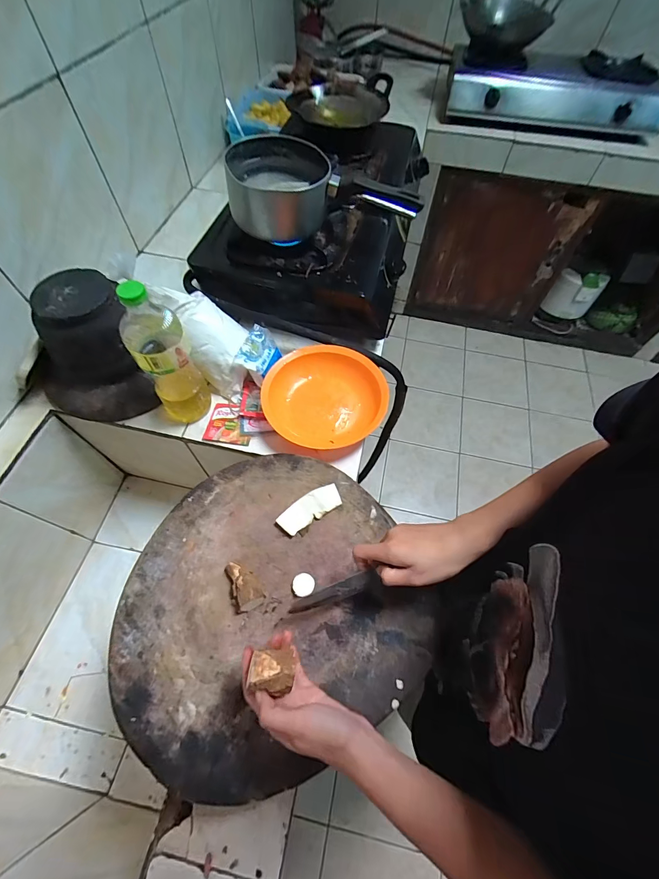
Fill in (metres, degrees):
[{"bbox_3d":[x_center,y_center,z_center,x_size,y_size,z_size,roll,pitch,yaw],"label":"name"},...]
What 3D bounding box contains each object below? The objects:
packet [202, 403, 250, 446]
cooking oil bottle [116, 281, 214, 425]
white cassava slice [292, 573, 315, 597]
[{"bbox_3d":[-0.167,-0.028,0.593,0.077,0.009,0.074,9,60,3],"label":"packet"},{"bbox_3d":[-0.234,-0.116,0.502,0.072,0.234,0.064,-26,64,-16],"label":"cooking oil bottle"},{"bbox_3d":[-0.031,0.176,0.425,0.026,0.011,0.026,1,60,-2],"label":"white cassava slice"}]

